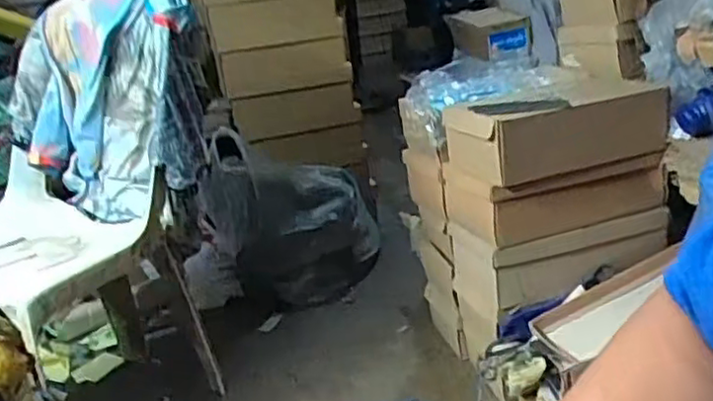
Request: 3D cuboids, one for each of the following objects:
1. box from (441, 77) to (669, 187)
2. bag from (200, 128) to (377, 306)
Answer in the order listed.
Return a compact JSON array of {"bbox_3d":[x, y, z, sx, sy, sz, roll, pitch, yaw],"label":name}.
[{"bbox_3d":[0.311,-0.121,1.128,0.340,0.097,0.183,-14,21,-20],"label":"box"},{"bbox_3d":[-0.159,0.055,1.658,0.403,0.316,0.271,-7,20,0],"label":"bag"}]

